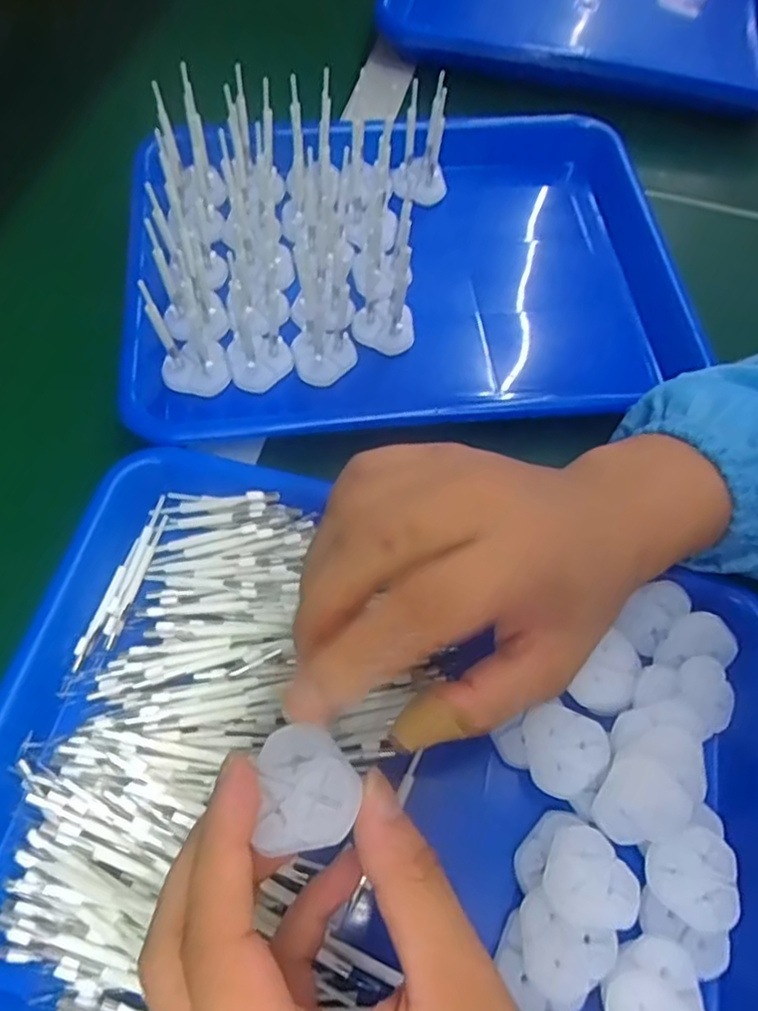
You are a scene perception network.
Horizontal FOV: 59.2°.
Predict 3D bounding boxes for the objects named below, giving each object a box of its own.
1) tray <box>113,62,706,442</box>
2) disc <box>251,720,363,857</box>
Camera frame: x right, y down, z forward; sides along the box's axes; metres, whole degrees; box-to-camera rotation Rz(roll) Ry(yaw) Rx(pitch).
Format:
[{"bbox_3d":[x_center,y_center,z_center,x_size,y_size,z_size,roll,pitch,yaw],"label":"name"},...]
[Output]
[{"bbox_3d":[0.021,-0.163,0.409,0.342,0.080,0.254,-4,64,-5],"label":"tray"},{"bbox_3d":[-0.022,0.084,0.201,0.030,0.004,0.035,-14,56,11],"label":"disc"}]

